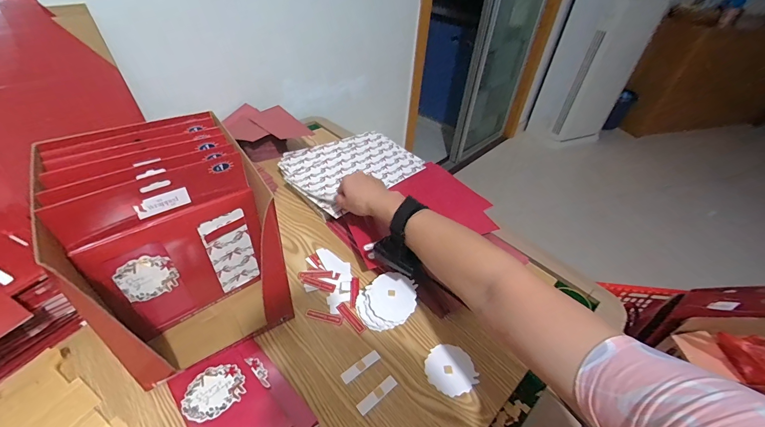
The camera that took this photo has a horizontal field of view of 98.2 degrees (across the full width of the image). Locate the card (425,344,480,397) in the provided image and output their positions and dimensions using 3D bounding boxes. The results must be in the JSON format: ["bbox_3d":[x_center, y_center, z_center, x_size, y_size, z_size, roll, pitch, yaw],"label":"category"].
[{"bbox_3d":[0.094,0.215,0.457,0.066,0.004,0.066,1,43,-1],"label":"card"}]

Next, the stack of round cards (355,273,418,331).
[{"bbox_3d":[0.006,0.138,0.519,0.089,0.031,0.083,3,42,-2],"label":"stack of round cards"}]

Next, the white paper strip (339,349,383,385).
[{"bbox_3d":[-0.030,0.211,0.457,0.059,0.004,0.014,-26,57,-30],"label":"white paper strip"}]

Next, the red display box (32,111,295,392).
[{"bbox_3d":[-0.269,0.040,0.449,0.191,0.230,0.239,-21,48,-26],"label":"red display box"}]

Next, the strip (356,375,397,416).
[{"bbox_3d":[-0.006,0.234,0.429,0.059,0.004,0.016,-28,51,-31],"label":"strip"}]

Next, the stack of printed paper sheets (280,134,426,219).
[{"bbox_3d":[-0.067,-0.110,0.724,0.278,0.014,0.228,-31,53,-33],"label":"stack of printed paper sheets"}]

